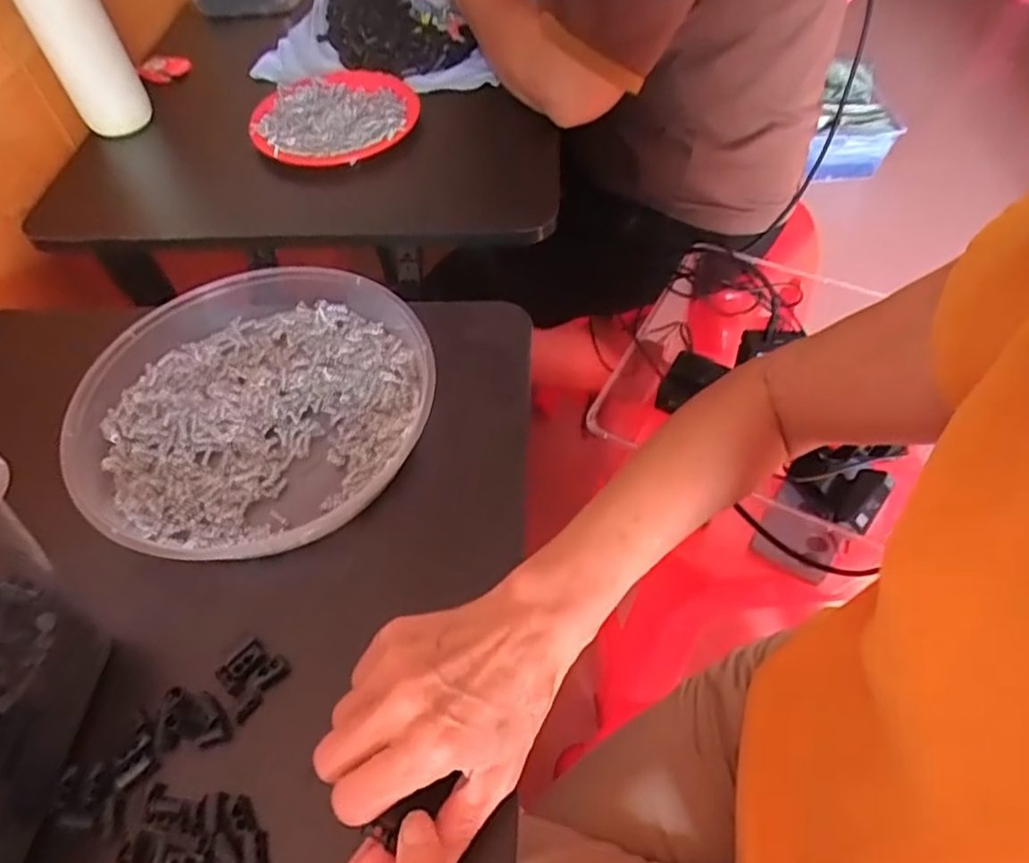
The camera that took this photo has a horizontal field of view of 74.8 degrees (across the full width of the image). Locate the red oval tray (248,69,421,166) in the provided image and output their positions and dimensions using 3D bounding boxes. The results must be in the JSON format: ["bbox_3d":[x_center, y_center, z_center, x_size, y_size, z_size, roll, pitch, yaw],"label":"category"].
[{"bbox_3d":[-0.177,-0.325,0.681,0.155,0.022,0.151,-2,53,2],"label":"red oval tray"}]

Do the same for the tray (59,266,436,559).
[{"bbox_3d":[-0.172,-0.021,0.452,0.229,0.038,0.219,-1,54,2],"label":"tray"}]

